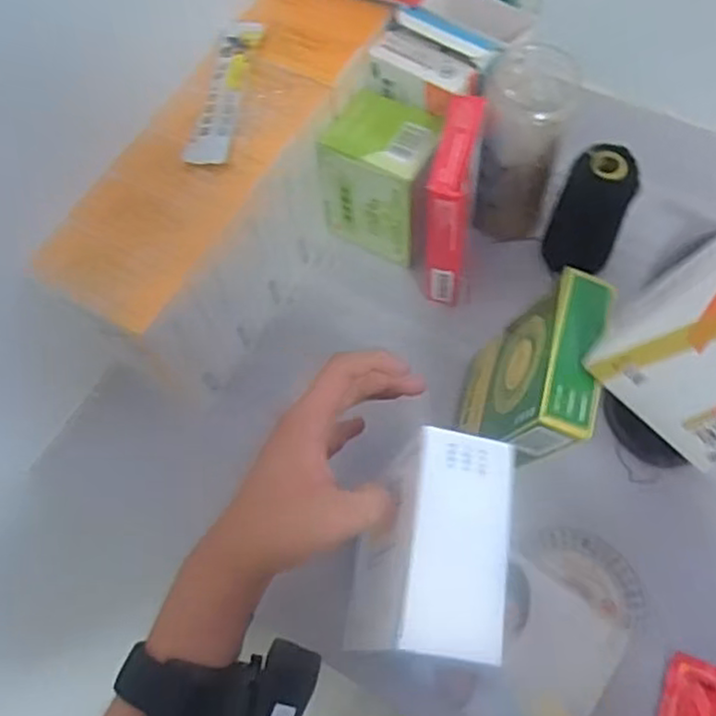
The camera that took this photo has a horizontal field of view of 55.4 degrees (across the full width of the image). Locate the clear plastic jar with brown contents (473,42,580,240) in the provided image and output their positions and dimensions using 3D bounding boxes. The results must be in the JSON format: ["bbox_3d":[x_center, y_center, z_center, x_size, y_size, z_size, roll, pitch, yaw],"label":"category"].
[{"bbox_3d":[0.122,-0.160,0.516,0.060,0.134,0.074,17,67,11],"label":"clear plastic jar with brown contents"}]

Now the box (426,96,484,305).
[{"bbox_3d":[0.068,-0.109,0.497,0.028,0.131,0.086,9,66,7],"label":"box"}]

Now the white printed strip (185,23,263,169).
[{"bbox_3d":[-0.089,-0.184,0.463,0.025,0.010,0.130,8,66,7],"label":"white printed strip"}]

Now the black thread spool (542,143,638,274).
[{"bbox_3d":[0.176,-0.109,0.514,0.050,0.103,0.044,25,69,14],"label":"black thread spool"}]

